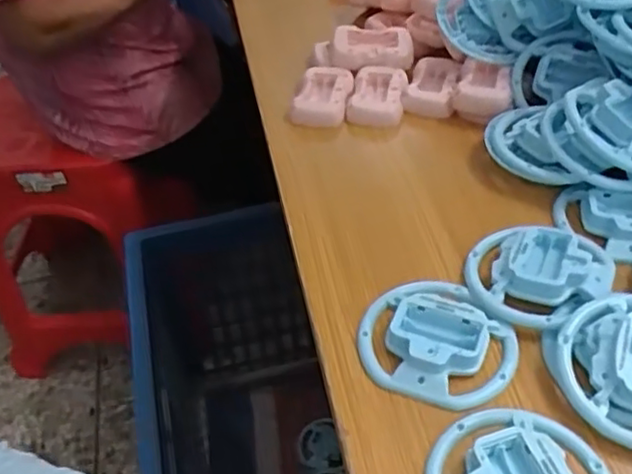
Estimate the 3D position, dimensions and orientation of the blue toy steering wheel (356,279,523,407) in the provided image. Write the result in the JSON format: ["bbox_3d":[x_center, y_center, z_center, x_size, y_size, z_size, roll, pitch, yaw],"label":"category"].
[{"bbox_3d":[0.080,0.069,0.445,0.094,0.019,0.099,-2,45,2],"label":"blue toy steering wheel"}]

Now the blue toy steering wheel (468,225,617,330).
[{"bbox_3d":[0.159,0.025,0.475,0.097,0.023,0.091,-2,45,2],"label":"blue toy steering wheel"}]

